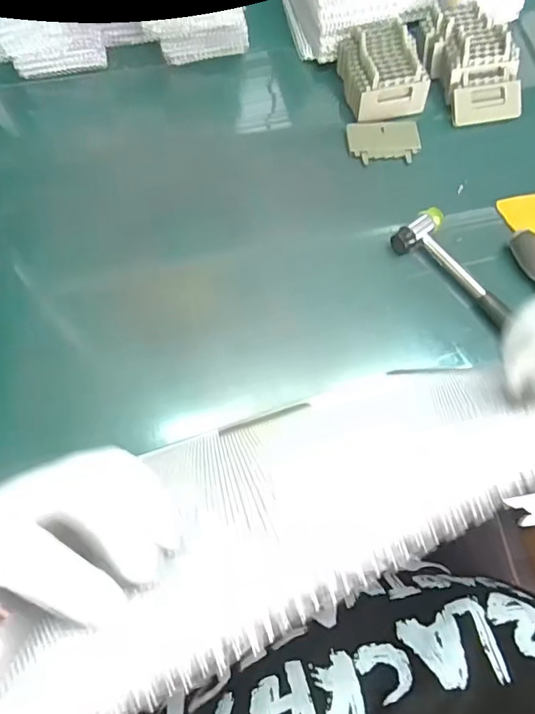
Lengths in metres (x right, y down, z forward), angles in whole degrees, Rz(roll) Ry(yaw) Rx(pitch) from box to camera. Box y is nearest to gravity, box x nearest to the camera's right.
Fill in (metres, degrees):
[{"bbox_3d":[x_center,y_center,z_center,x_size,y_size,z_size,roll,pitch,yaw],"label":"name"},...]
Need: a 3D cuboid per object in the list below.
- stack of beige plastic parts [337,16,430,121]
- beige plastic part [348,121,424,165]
[{"bbox_3d":[0.138,-0.344,0.585,0.091,0.046,0.106,-15,72,-7],"label":"stack of beige plastic parts"},{"bbox_3d":[0.140,-0.259,0.584,0.084,0.011,0.054,0,71,-2],"label":"beige plastic part"}]

